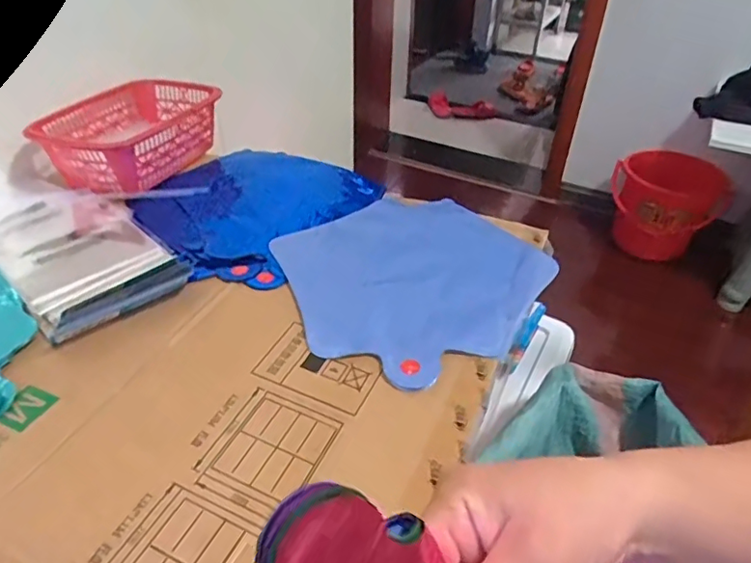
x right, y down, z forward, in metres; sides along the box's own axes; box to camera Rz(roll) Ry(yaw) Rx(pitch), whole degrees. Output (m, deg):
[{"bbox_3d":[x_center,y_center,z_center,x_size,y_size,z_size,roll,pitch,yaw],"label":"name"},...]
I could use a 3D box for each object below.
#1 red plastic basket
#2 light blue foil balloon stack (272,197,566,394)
[{"bbox_3d":[-0.295,-0.187,0.697,0.139,0.064,0.209,14,41,18],"label":"red plastic basket"},{"bbox_3d":[0.039,-0.009,0.521,0.246,0.025,0.212,-26,45,-28],"label":"light blue foil balloon stack"}]

